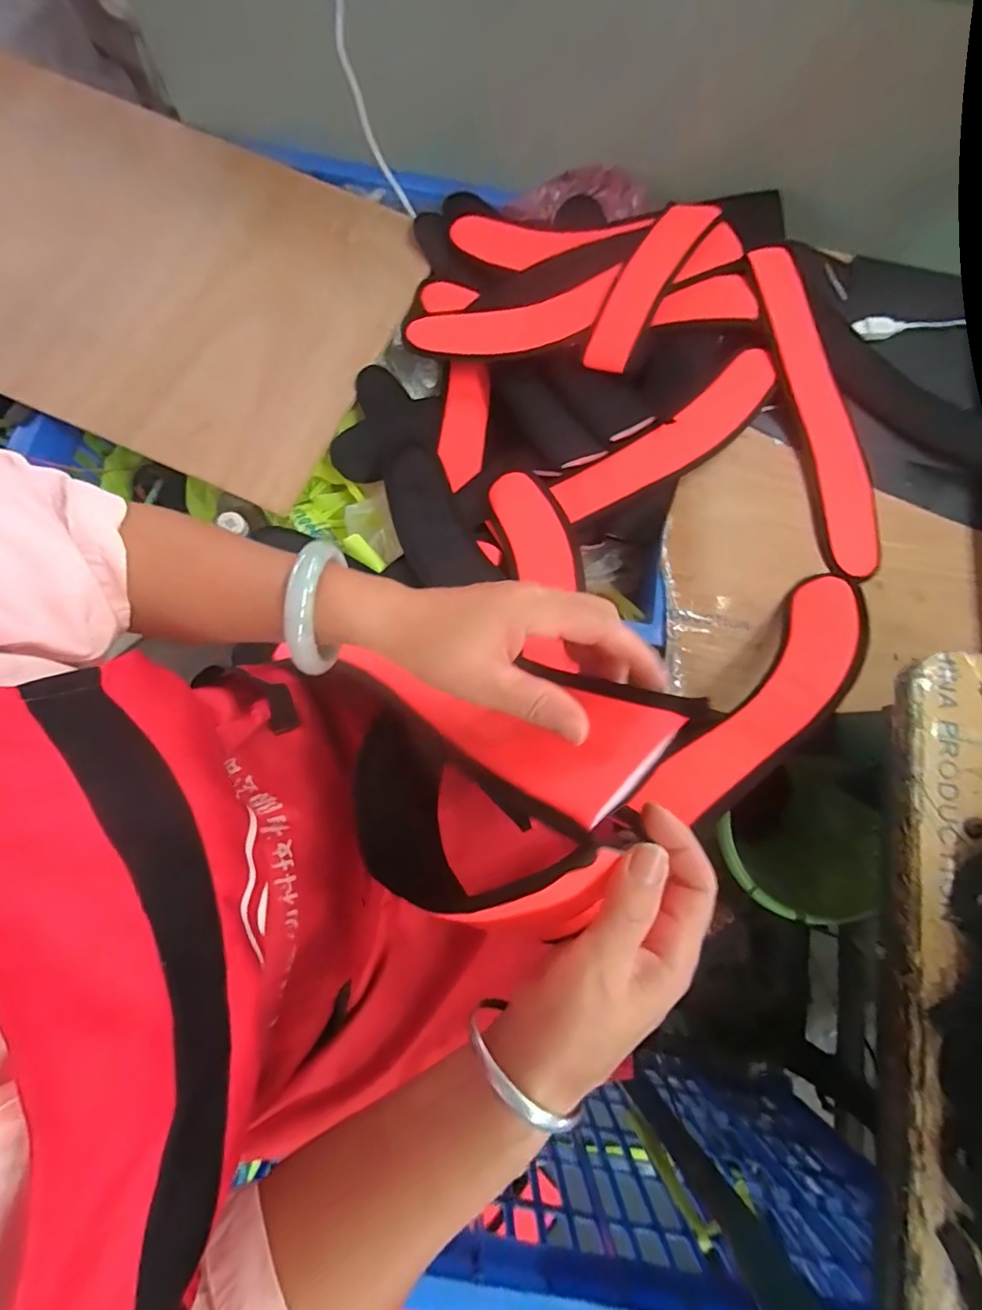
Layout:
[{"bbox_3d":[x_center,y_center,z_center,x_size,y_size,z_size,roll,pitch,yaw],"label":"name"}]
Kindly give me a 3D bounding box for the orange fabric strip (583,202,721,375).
[{"bbox_3d":[0.196,-0.473,0.662,0.063,0.023,0.233,32,93,6],"label":"orange fabric strip"}]

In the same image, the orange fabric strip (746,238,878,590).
[{"bbox_3d":[0.418,-0.305,0.661,0.109,0.031,0.425,-8,83,-19],"label":"orange fabric strip"}]

